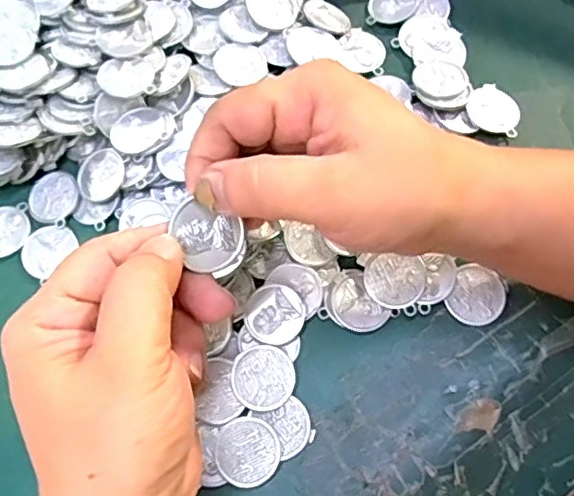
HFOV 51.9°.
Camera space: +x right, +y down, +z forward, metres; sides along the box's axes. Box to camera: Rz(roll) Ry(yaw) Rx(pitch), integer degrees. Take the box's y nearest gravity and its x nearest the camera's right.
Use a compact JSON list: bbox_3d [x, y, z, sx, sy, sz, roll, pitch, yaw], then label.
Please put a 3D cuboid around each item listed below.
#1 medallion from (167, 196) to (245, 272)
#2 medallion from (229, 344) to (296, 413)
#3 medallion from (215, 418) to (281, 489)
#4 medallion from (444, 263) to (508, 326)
[{"bbox_3d":[-0.031,-0.004,0.222,0.027,0.004,0.023,22,80,-22],"label":"medallion"},{"bbox_3d":[-0.011,0.060,0.275,0.029,0.004,0.029,-1,69,2],"label":"medallion"},{"bbox_3d":[-0.018,0.092,0.266,0.028,0.004,0.028,-1,69,2],"label":"medallion"},{"bbox_3d":[0.093,0.023,0.287,0.026,0.005,0.028,23,71,11],"label":"medallion"}]

